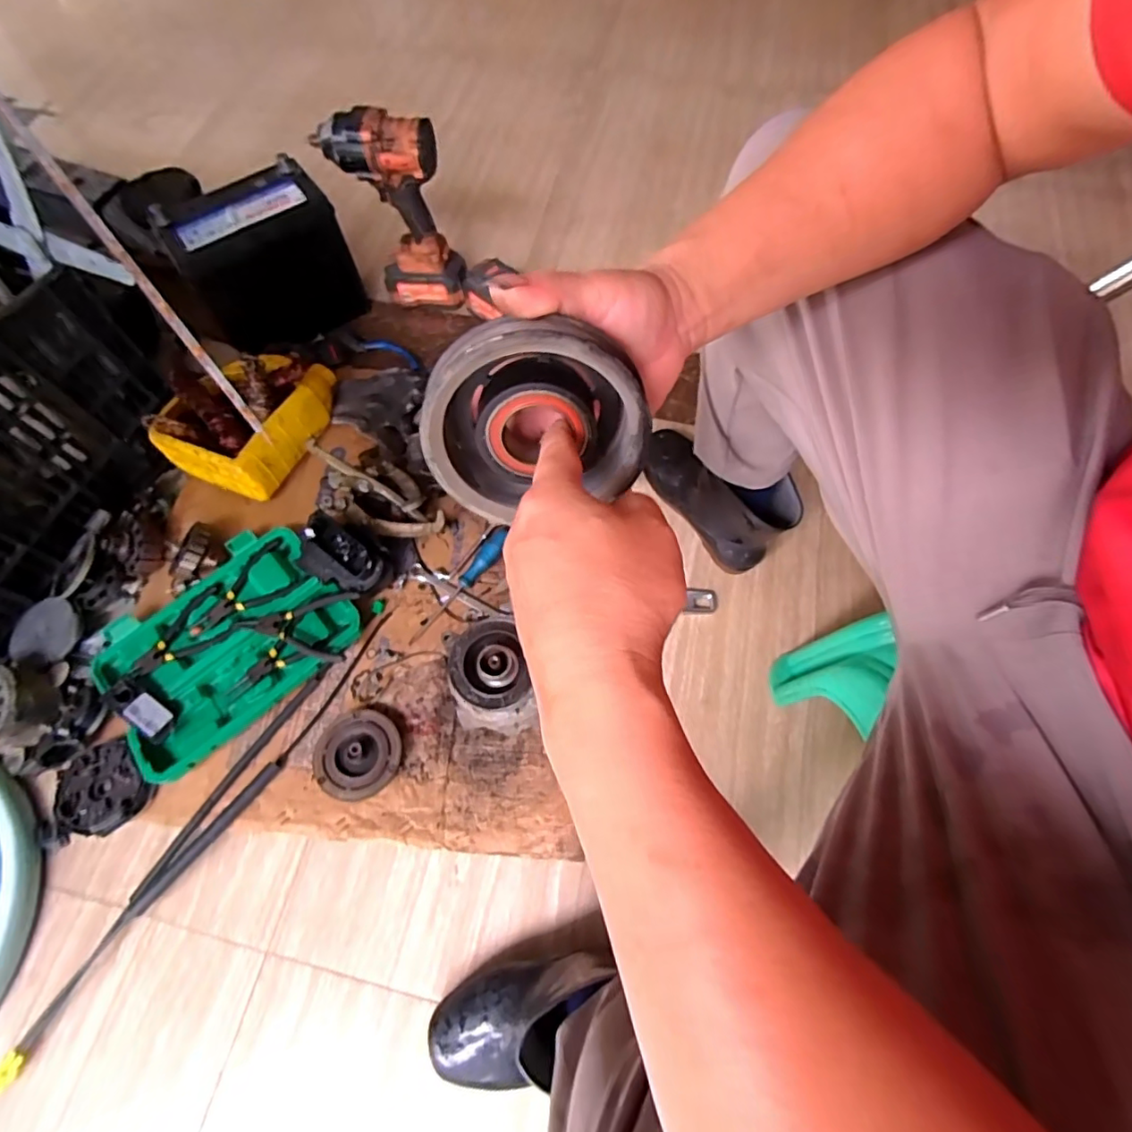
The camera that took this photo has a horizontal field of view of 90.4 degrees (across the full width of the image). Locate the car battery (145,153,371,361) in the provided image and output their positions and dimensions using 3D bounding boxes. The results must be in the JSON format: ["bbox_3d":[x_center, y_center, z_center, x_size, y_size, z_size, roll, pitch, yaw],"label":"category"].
[{"bbox_3d":[-0.471,-0.476,0.908,0.239,0.211,0.124,-32,70,-13],"label":"car battery"}]

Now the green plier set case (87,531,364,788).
[{"bbox_3d":[-0.436,0.096,0.721,0.288,0.038,0.219,-39,71,-15],"label":"green plier set case"}]

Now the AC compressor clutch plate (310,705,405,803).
[{"bbox_3d":[-0.249,0.224,0.672,0.098,0.031,0.104,0,66,0],"label":"AC compressor clutch plate"}]

